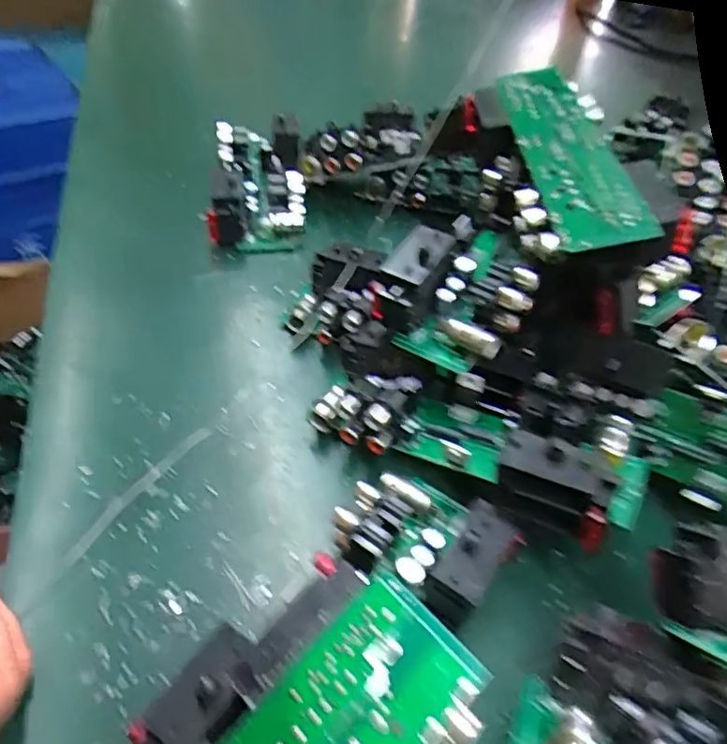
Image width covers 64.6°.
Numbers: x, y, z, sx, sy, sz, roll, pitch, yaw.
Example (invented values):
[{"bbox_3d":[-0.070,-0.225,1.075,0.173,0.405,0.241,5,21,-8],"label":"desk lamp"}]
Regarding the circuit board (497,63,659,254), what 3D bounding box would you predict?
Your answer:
[{"bbox_3d":[0.090,-0.102,0.262,0.036,0.007,0.136,-12,51,8],"label":"circuit board"}]

